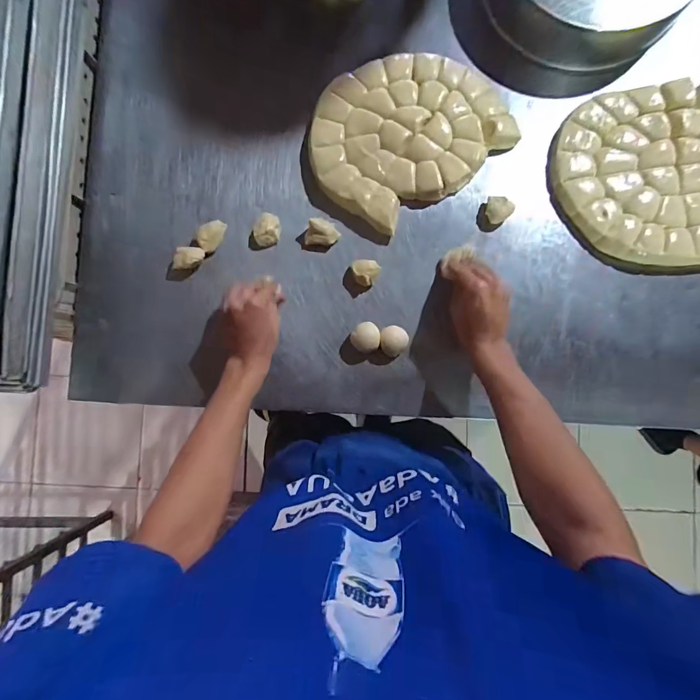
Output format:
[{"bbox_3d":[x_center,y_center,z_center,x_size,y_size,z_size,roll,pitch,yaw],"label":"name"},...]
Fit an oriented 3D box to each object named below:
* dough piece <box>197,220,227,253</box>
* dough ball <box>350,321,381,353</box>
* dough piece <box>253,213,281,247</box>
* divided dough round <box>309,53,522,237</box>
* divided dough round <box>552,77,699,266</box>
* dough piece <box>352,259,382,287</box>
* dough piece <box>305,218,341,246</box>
[{"bbox_3d":[-0.204,-0.168,0.560,0.026,0.025,0.048,21,87,3],"label":"dough piece"},{"bbox_3d":[0.024,-0.018,0.559,0.041,0.030,0.042,0,86,2],"label":"dough ball"},{"bbox_3d":[-0.125,-0.181,0.573,0.039,0.023,0.048,-6,86,1],"label":"dough piece"},{"bbox_3d":[0.078,-0.326,0.571,0.280,0.037,0.229,-35,86,-1],"label":"divided dough round"},{"bbox_3d":[0.472,-0.257,0.548,0.330,0.028,0.258,-4,86,2],"label":"divided dough round"},{"bbox_3d":[0.024,-0.112,0.562,0.039,0.030,0.037,4,87,2],"label":"dough piece"},{"bbox_3d":[-0.041,-0.172,0.568,0.045,0.025,0.040,21,87,3],"label":"dough piece"}]

